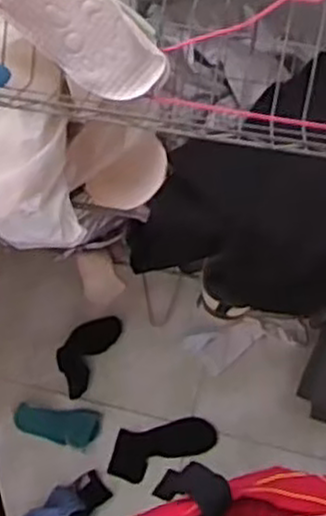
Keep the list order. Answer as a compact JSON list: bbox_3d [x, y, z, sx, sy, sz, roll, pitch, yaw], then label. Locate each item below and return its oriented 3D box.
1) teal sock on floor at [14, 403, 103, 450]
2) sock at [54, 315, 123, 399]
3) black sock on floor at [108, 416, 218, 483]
[{"bbox_3d":[-0.216,0.341,1.551,0.173,0.018,0.073,9,74,4],"label":"teal sock on floor"},{"bbox_3d":[-0.162,0.192,1.579,0.085,0.033,0.182,31,77,9],"label":"sock"},{"bbox_3d":[0.002,0.387,1.536,0.216,0.017,0.101,-10,74,-2],"label":"black sock on floor"}]

